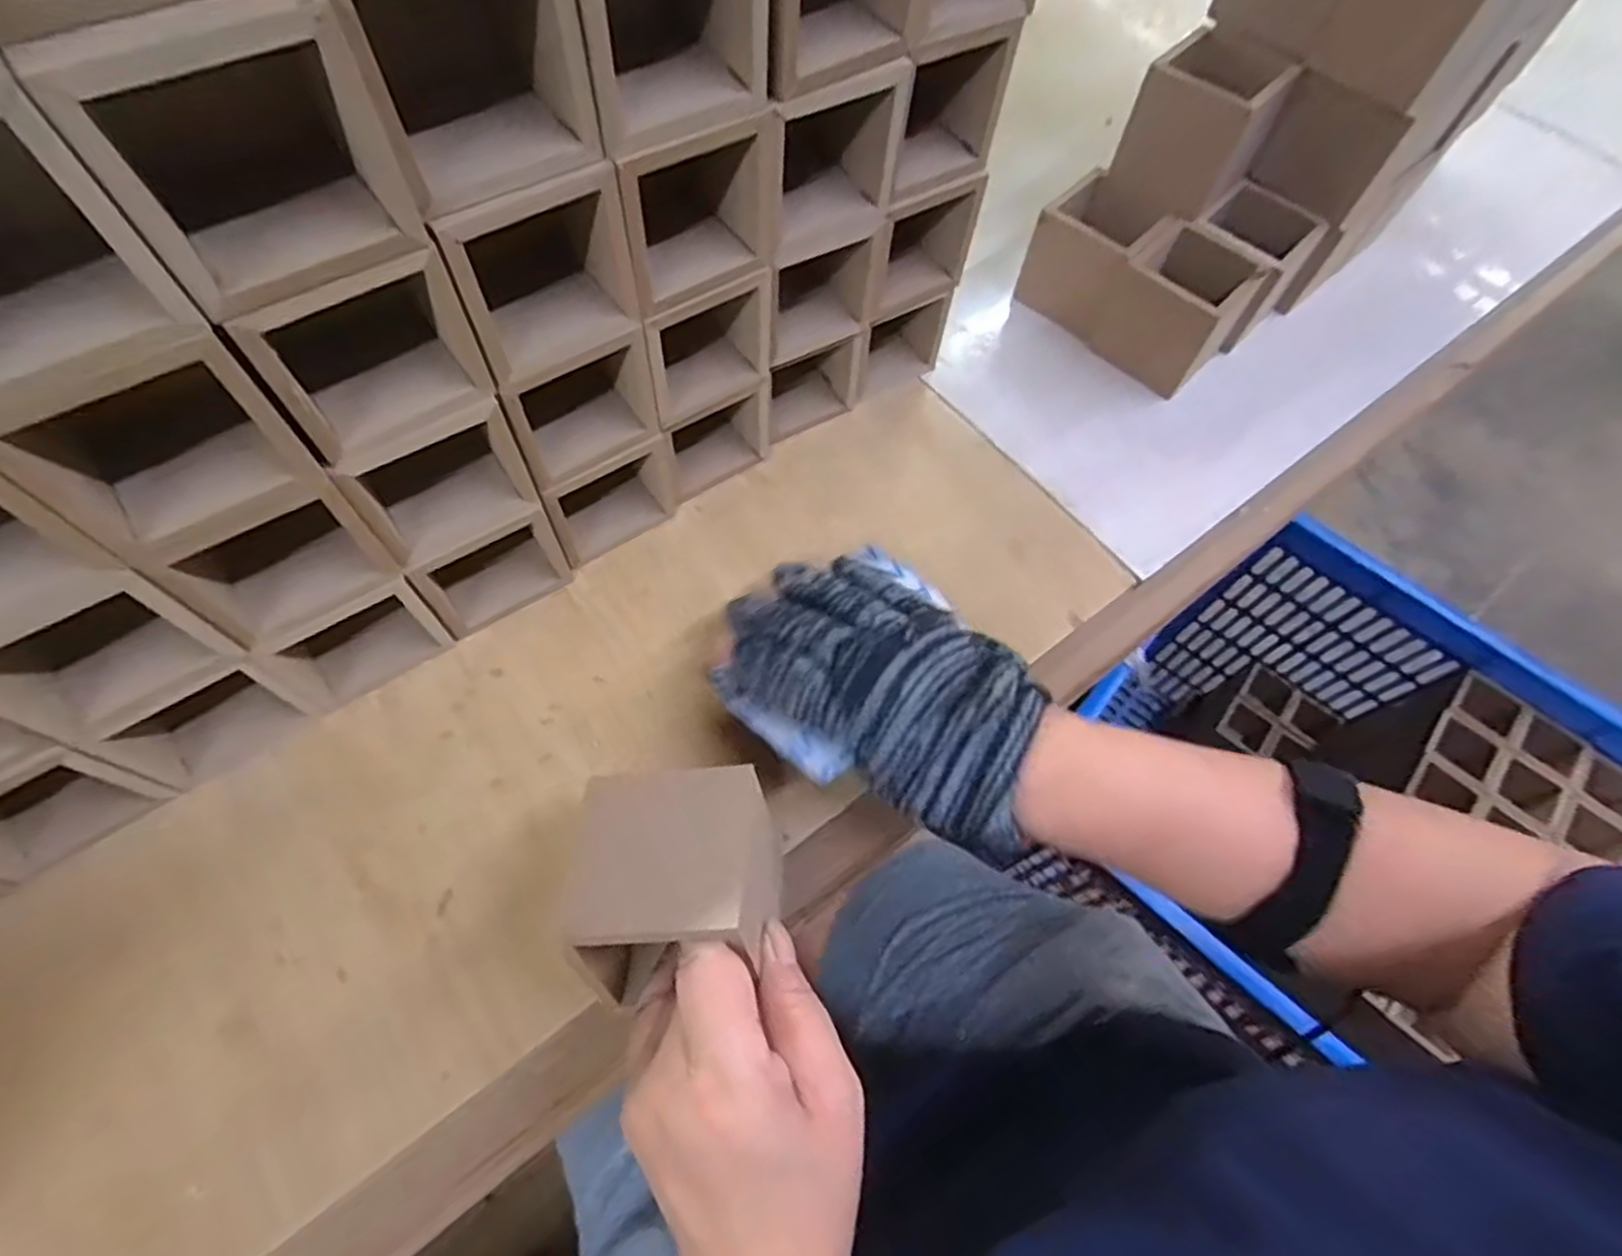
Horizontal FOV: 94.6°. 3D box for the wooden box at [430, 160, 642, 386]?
[{"bbox_3d":[-0.097,-0.128,0.262,0.060,0.063,0.031,-33,70,-18],"label":"wooden box"}]

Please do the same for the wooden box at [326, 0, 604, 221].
[{"bbox_3d":[-0.096,-0.160,0.209,0.059,0.060,0.041,-28,68,-16],"label":"wooden box"}]

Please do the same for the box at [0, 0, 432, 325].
[{"bbox_3d":[-0.146,-0.126,0.190,0.060,0.064,0.046,-32,70,-18],"label":"box"}]

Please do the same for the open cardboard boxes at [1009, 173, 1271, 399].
[{"bbox_3d":[0.195,-0.209,0.456,0.128,0.064,0.065,40,68,17],"label":"open cardboard boxes"}]

